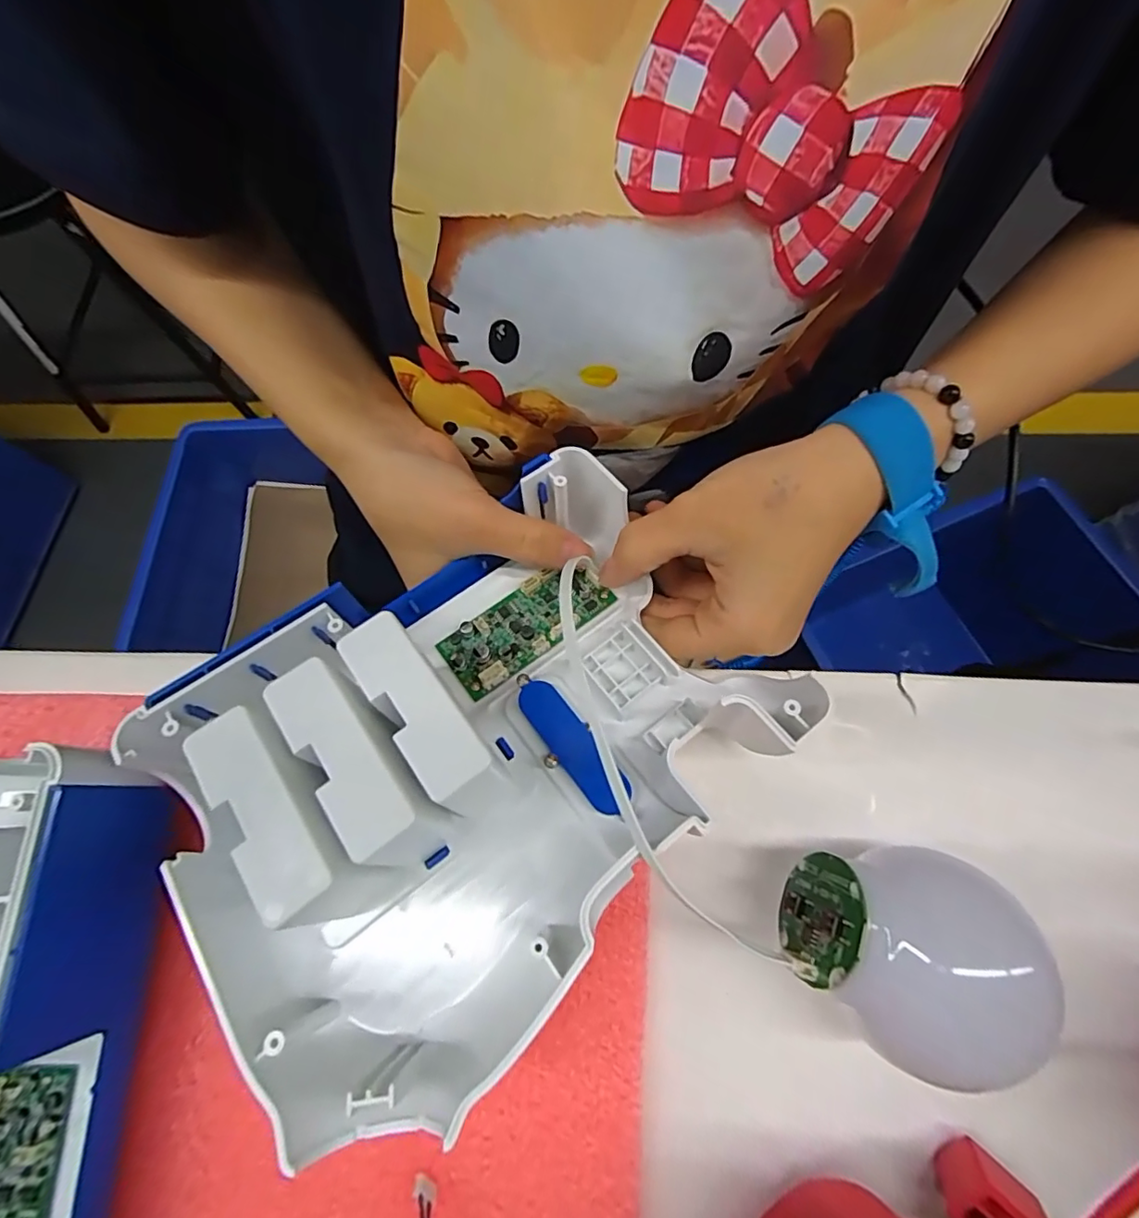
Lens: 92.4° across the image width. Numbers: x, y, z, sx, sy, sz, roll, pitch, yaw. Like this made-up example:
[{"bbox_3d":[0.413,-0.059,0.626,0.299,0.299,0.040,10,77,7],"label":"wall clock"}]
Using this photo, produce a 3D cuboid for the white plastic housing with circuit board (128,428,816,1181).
[{"bbox_3d":[-0.029,0.043,0.177,0.184,0.070,0.141,-39,75,-9],"label":"white plastic housing with circuit board"}]

